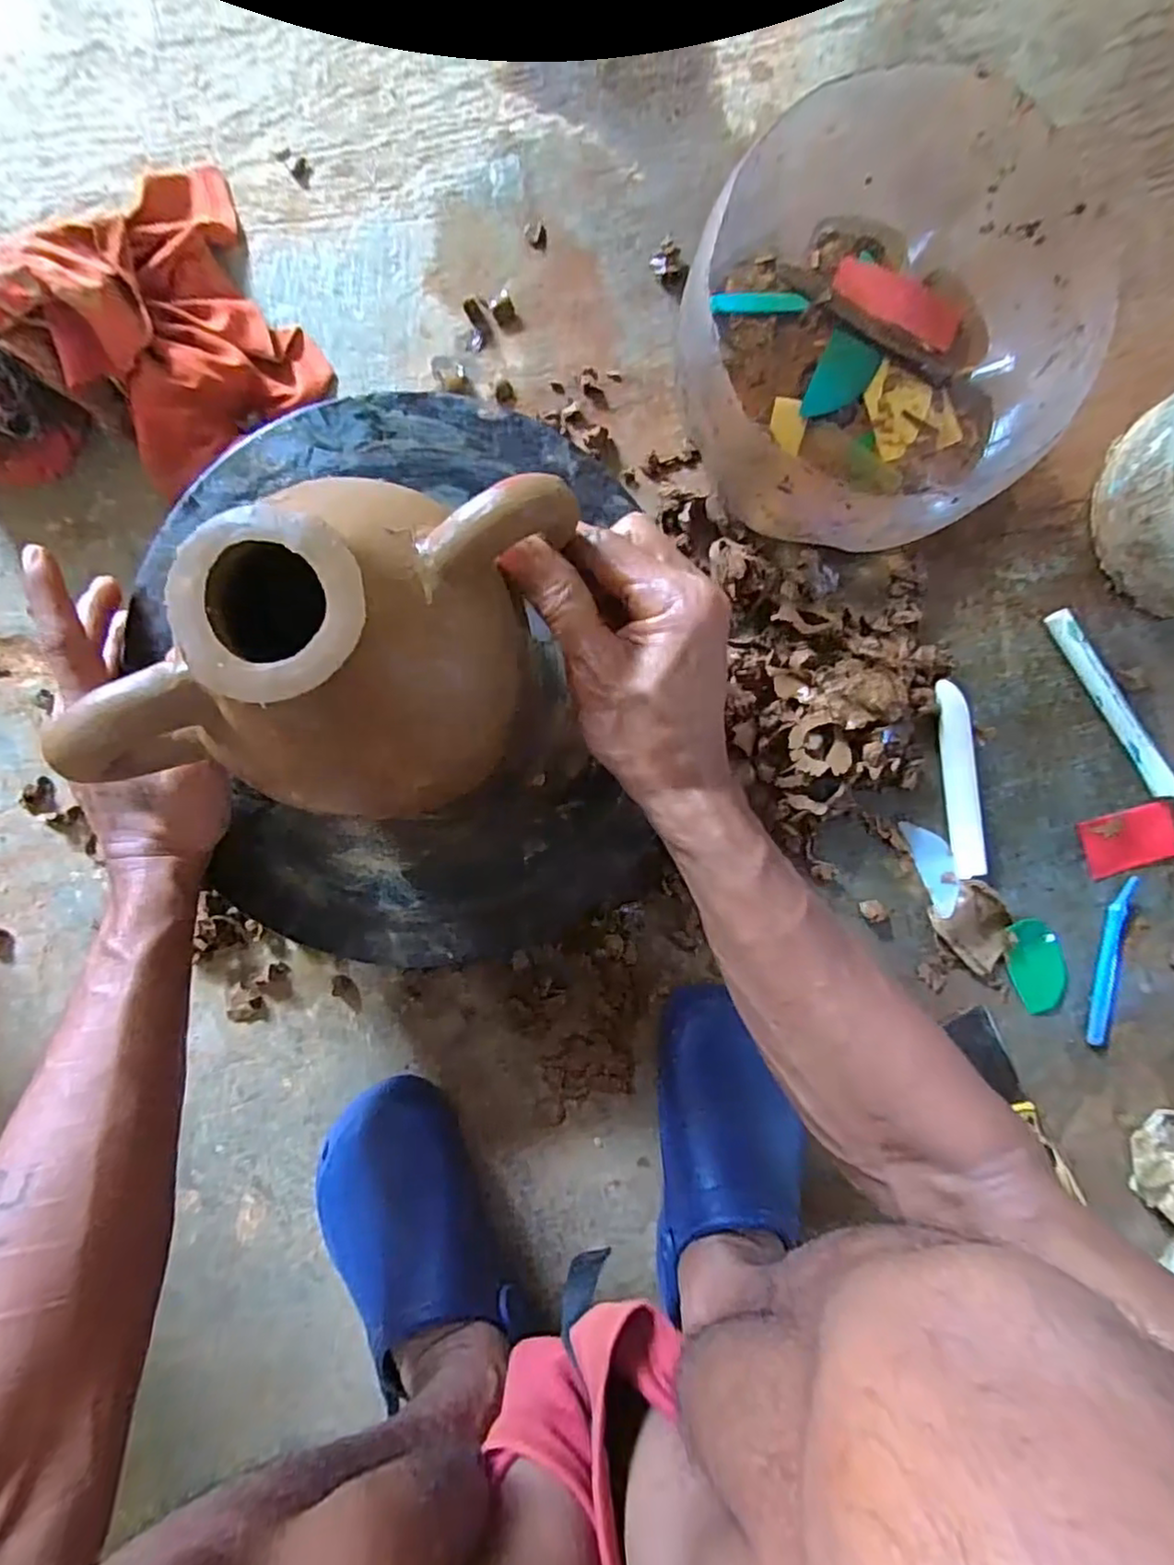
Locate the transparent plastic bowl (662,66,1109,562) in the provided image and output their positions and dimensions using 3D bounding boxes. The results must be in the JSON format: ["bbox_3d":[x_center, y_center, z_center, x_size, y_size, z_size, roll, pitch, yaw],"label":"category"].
[{"bbox_3d":[0.178,-0.283,0.422,0.245,0.123,0.239,0,92,-4],"label":"transparent plastic bowl"}]

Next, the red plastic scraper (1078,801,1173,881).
[{"bbox_3d":[0.428,0.045,0.504,0.071,0.006,0.047,-16,91,3],"label":"red plastic scraper"}]

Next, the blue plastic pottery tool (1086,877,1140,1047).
[{"bbox_3d":[0.413,0.142,0.505,0.020,0.008,0.134,6,92,-4],"label":"blue plastic pottery tool"}]

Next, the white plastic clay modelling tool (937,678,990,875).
[{"bbox_3d":[0.284,-0.002,0.489,0.021,0.024,0.147,-8,93,-3],"label":"white plastic clay modelling tool"}]

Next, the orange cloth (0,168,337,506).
[{"bbox_3d":[-0.318,-0.275,0.413,0.274,0.082,0.179,-40,94,-1],"label":"orange cloth"}]

